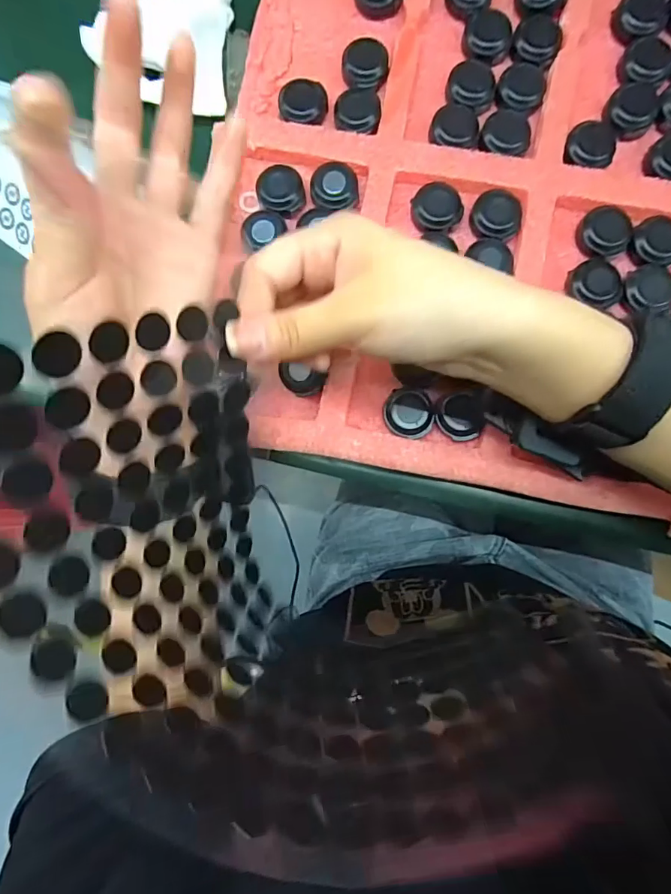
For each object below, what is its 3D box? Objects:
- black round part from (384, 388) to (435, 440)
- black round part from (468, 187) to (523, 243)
[{"bbox_3d":[0.043,-0.020,0.282,0.027,0.007,0.030,-19,84,1],"label":"black round part"},{"bbox_3d":[0.097,-0.141,0.290,0.030,0.009,0.029,0,84,3],"label":"black round part"}]

